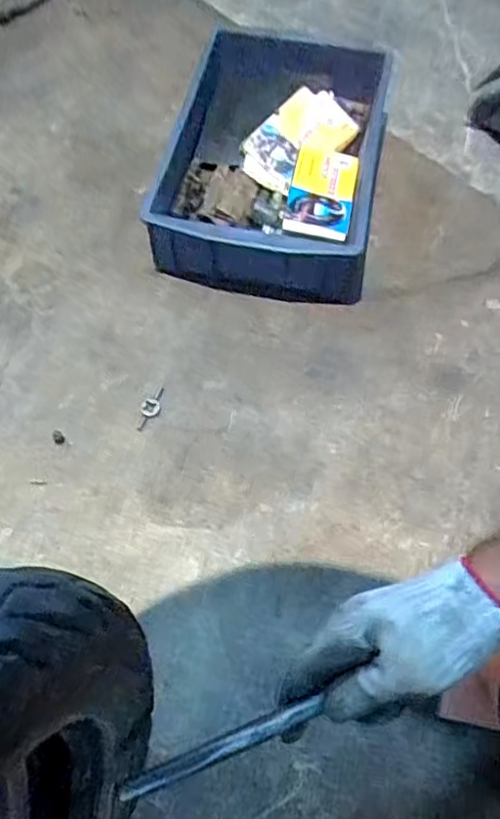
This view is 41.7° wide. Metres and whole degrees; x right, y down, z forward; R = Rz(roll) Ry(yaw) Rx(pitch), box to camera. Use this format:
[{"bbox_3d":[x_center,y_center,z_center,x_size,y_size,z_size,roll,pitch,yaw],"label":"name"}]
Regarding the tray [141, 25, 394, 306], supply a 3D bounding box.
[{"bbox_3d":[0.038,-0.313,0.786,0.240,0.098,0.390,11,60,5],"label":"tray"}]

